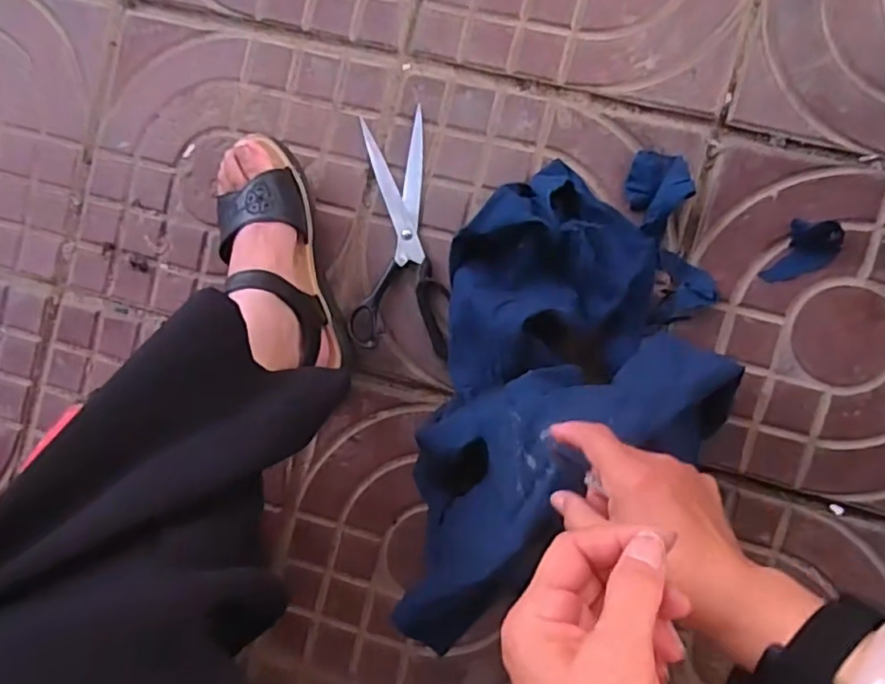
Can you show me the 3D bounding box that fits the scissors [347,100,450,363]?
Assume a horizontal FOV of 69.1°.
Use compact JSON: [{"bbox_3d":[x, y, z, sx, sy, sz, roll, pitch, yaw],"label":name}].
[{"bbox_3d":[-0.038,-0.106,0.626,0.096,0.016,0.233,3,94,7],"label":"scissors"}]

